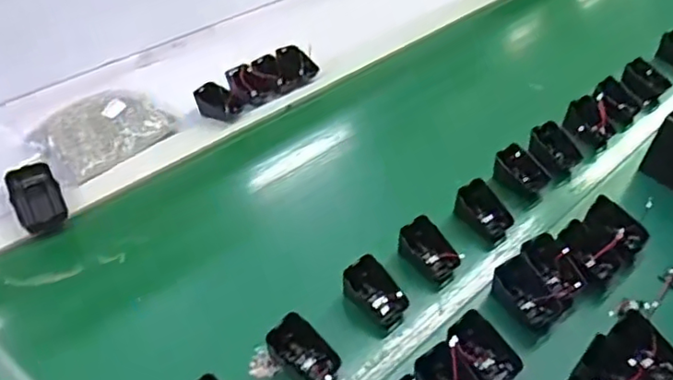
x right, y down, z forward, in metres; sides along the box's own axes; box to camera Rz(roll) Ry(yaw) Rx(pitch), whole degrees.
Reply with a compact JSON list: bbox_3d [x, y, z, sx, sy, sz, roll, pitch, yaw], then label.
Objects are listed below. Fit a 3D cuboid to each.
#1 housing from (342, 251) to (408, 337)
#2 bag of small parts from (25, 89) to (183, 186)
[{"bbox_3d":[0.041,0.104,0.601,0.063,0.047,0.042,29,49,28],"label":"housing"},{"bbox_3d":[-0.319,-0.084,0.784,0.136,0.033,0.166,28,48,27],"label":"bag of small parts"}]

